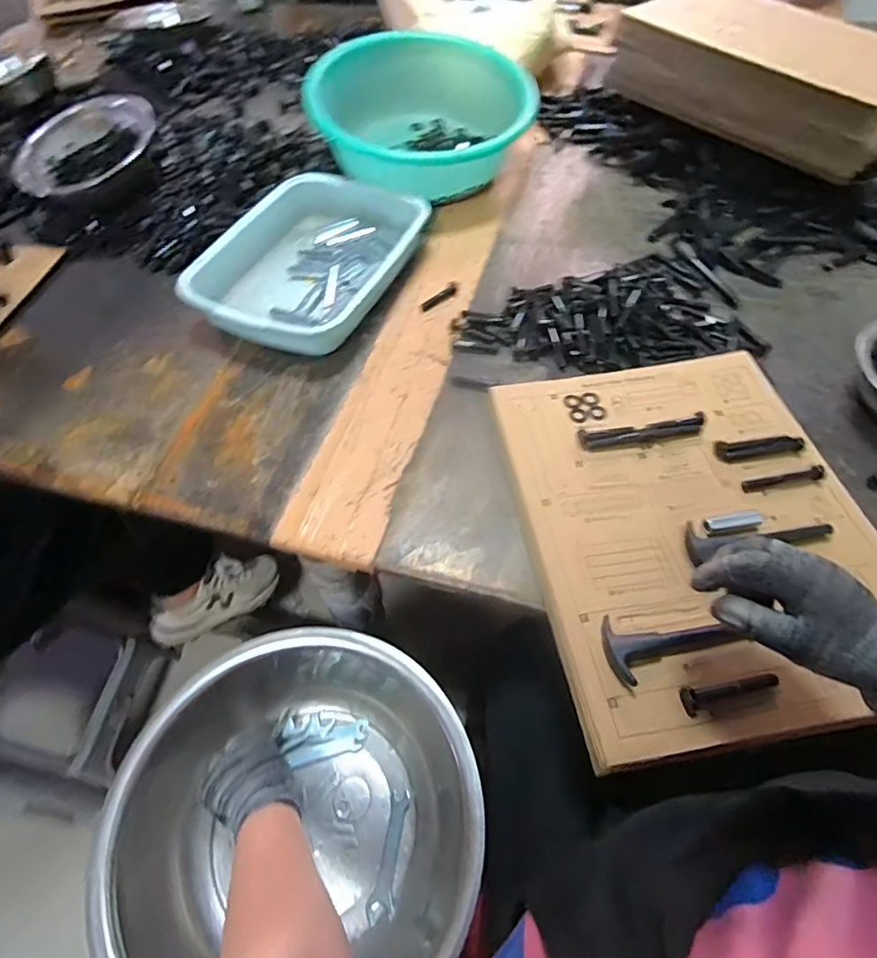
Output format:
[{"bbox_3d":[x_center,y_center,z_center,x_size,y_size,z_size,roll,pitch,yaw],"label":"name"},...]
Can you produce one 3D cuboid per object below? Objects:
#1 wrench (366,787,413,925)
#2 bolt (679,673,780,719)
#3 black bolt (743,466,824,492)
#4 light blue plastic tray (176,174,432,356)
[{"bbox_3d":[-0.051,0.393,0.563,0.028,0.009,0.112,6,57,7],"label":"wrench"},{"bbox_3d":[0.220,0.160,0.405,0.072,0.014,0.019,-11,56,-5],"label":"bolt"},{"bbox_3d":[0.331,-0.001,0.513,0.078,0.007,0.013,-9,56,-3],"label":"black bolt"},{"bbox_3d":[-0.179,-0.310,0.743,0.230,0.062,0.331,20,60,16],"label":"light blue plastic tray"}]

